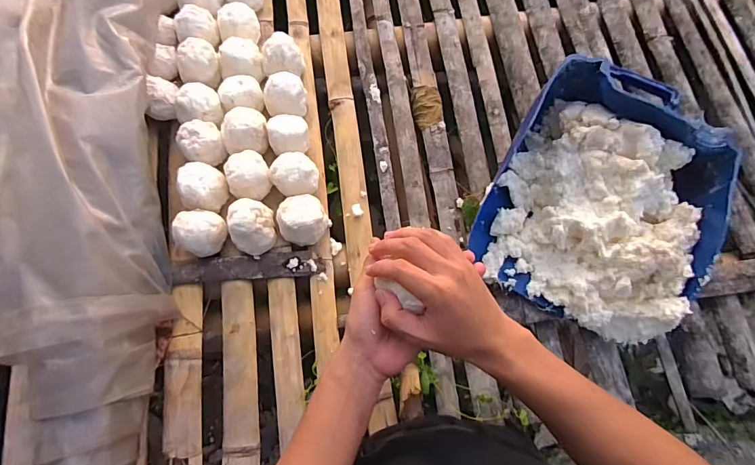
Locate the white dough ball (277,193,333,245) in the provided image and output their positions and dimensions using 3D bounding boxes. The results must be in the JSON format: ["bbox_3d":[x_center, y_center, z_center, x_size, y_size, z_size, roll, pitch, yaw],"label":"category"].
[{"bbox_3d":[-0.117,-0.019,0.649,0.072,0.063,0.072,0,73,0],"label":"white dough ball"}]

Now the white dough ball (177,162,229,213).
[{"bbox_3d":[-0.269,-0.073,0.644,0.068,0.050,0.073,0,71,-1],"label":"white dough ball"}]

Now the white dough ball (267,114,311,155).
[{"bbox_3d":[-0.143,-0.155,0.687,0.065,0.066,0.071,0,71,-1],"label":"white dough ball"}]

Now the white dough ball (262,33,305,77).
[{"bbox_3d":[-0.167,-0.308,0.738,0.067,0.072,0.067,0,71,-1],"label":"white dough ball"}]

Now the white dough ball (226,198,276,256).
[{"bbox_3d":[-0.189,-0.010,0.626,0.064,0.061,0.076,2,71,0],"label":"white dough ball"}]

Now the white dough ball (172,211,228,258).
[{"bbox_3d":[-0.264,-0.001,0.625,0.064,0.059,0.065,0,71,-1],"label":"white dough ball"}]

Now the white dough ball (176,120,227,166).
[{"bbox_3d":[-0.278,-0.141,0.663,0.057,0.050,0.063,43,76,13],"label":"white dough ball"}]

